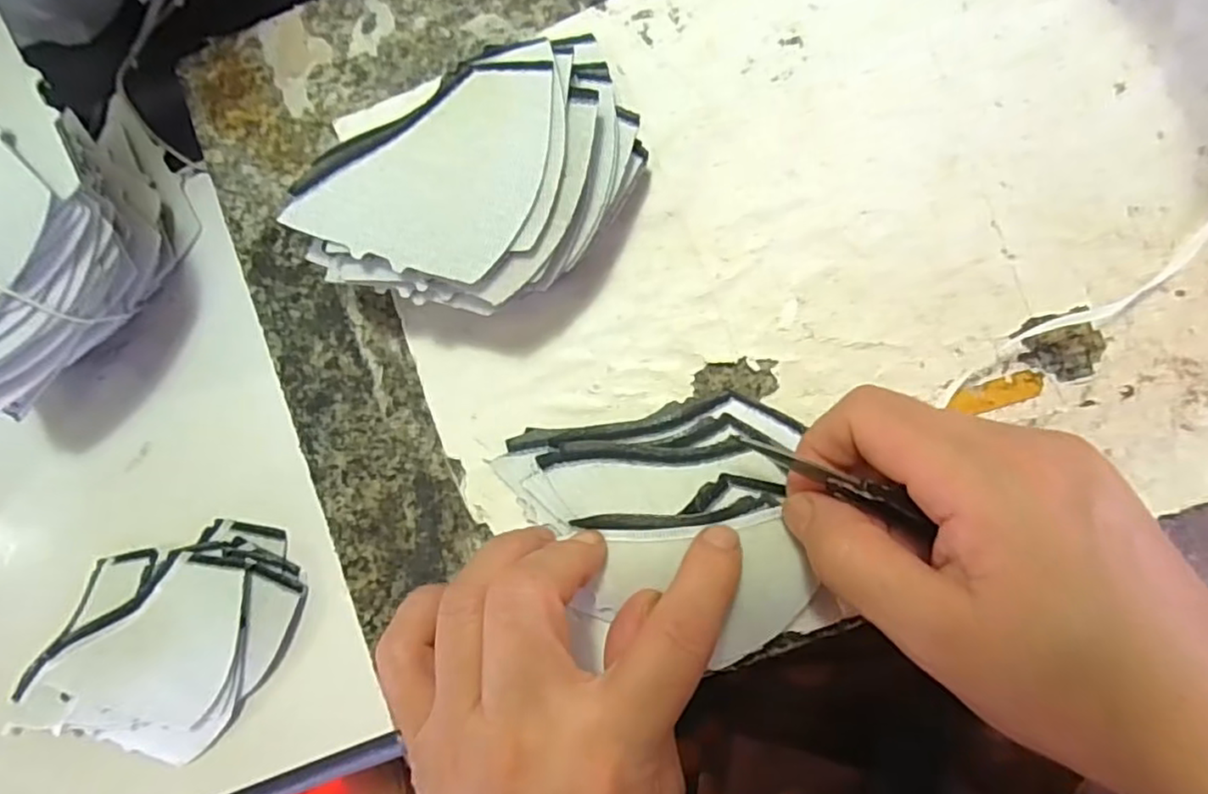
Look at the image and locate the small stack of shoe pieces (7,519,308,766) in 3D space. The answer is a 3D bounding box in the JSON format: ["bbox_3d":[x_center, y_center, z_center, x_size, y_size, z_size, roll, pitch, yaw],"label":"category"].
[{"bbox_3d":[-0.191,0.109,0.282,0.088,0.018,0.128,34,92,4],"label":"small stack of shoe pieces"}]

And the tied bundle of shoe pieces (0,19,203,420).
[{"bbox_3d":[-0.211,-0.060,0.254,0.057,0.083,0.128,7,90,5],"label":"tied bundle of shoe pieces"}]

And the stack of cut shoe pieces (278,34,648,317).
[{"bbox_3d":[-0.039,-0.068,0.229,0.112,0.050,0.070,-35,87,3],"label":"stack of cut shoe pieces"}]

